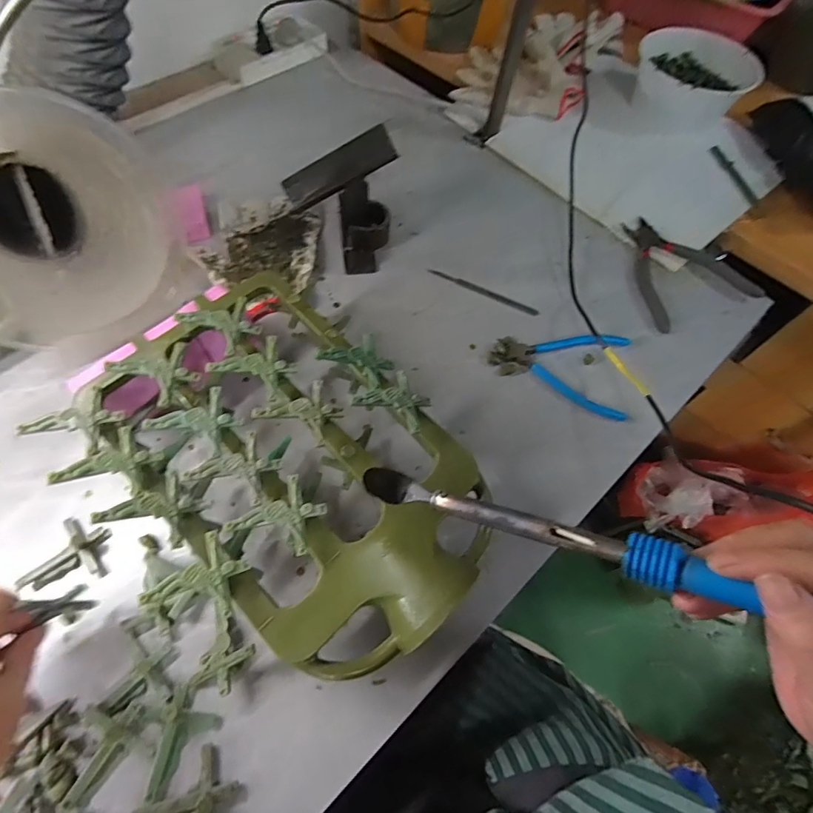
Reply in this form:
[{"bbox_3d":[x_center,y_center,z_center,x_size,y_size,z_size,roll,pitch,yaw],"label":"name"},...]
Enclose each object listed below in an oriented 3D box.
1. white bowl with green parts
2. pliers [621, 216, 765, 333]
[{"bbox_3d":[0.427,-0.489,0.700,0.167,0.072,0.174,1,62,-2],"label":"white bowl with green parts"},{"bbox_3d":[0.324,-0.175,0.562,0.136,0.016,0.162,-19,65,-12],"label":"pliers"}]

